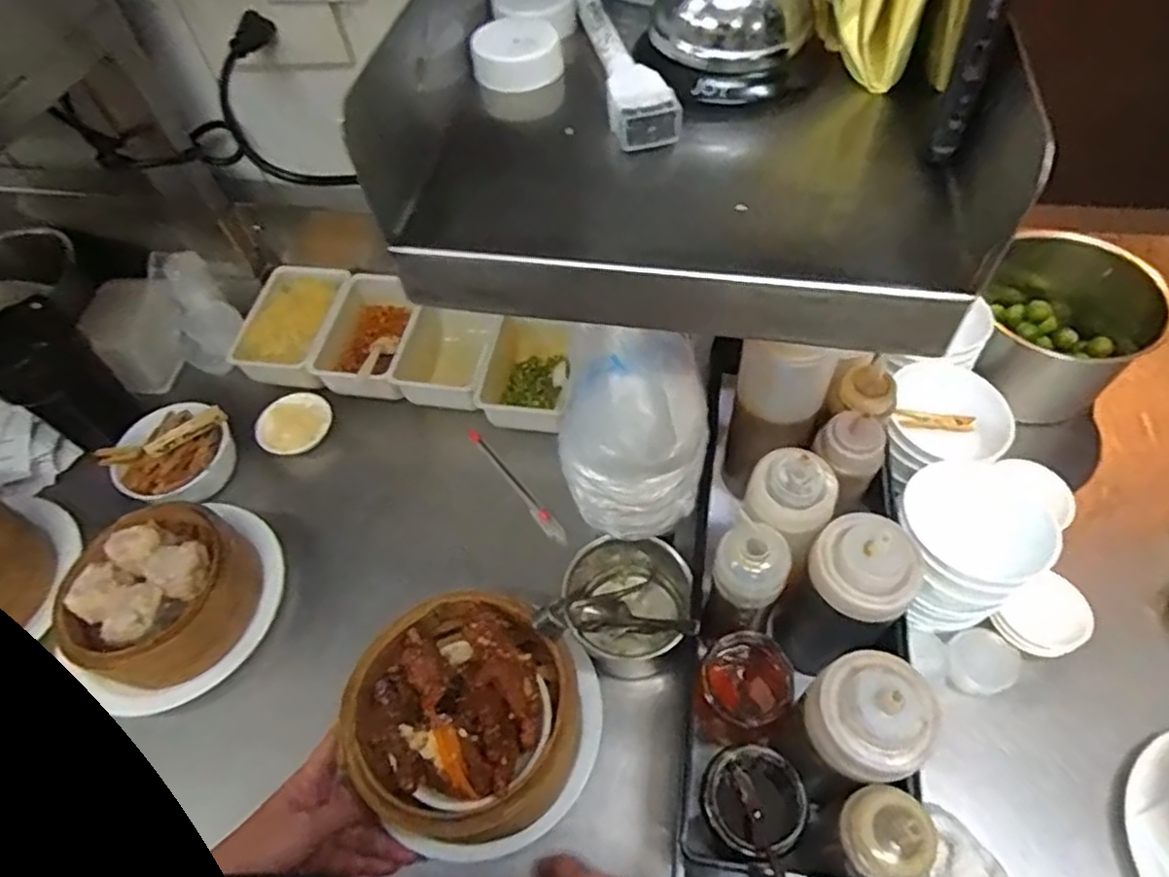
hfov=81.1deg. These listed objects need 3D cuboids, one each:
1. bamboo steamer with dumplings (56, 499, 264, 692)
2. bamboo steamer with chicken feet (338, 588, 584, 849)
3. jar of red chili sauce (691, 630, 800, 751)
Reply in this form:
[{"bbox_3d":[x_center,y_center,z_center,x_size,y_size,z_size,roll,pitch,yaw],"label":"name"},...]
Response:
[{"bbox_3d":[-0.354,0.129,0.572,0.136,0.057,0.140,-2,55,3],"label":"bamboo steamer with dumplings"},{"bbox_3d":[-0.083,0.200,0.497,0.156,0.081,0.155,-2,55,3],"label":"bamboo steamer with chicken feet"},{"bbox_3d":[0.117,0.190,0.506,0.063,0.095,0.060,-2,55,3],"label":"jar of red chili sauce"}]

